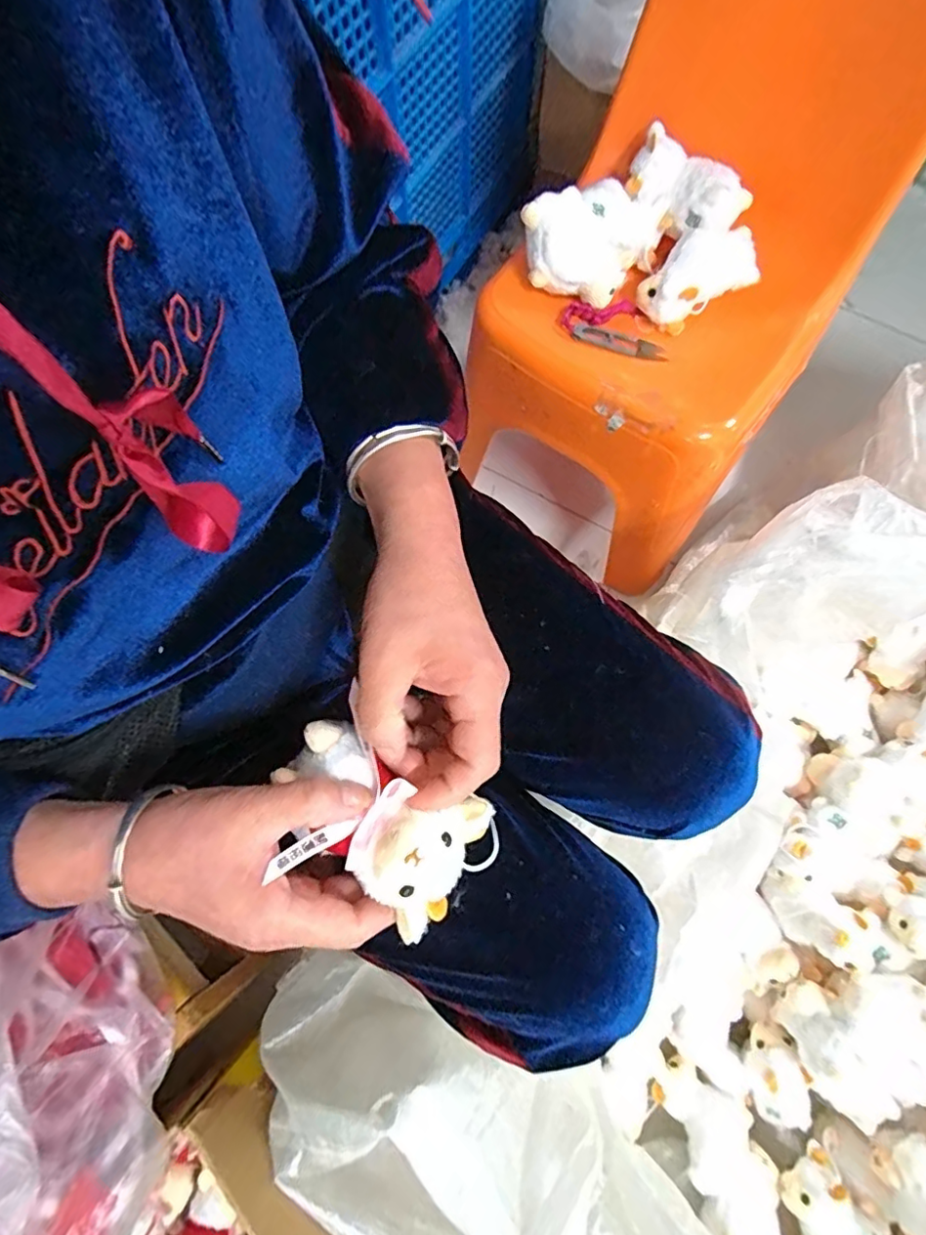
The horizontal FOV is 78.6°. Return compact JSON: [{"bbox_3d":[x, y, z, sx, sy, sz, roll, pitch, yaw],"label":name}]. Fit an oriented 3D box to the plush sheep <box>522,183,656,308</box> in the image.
[{"bbox_3d":[0.131,-0.403,0.591,0.112,0.068,0.141,28,76,9],"label":"plush sheep"}]

